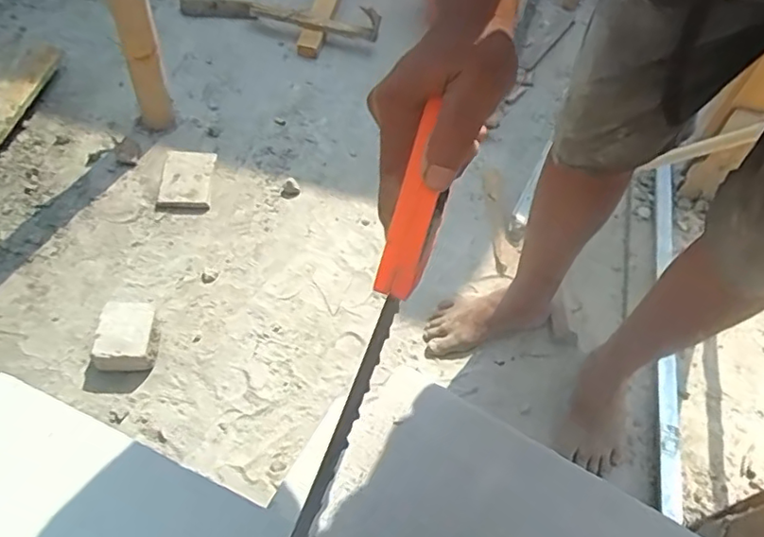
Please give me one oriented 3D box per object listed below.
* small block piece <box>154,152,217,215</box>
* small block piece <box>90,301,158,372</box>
[{"bbox_3d":[-0.393,-0.177,1.181,0.099,0.025,0.153,1,56,-3],"label":"small block piece"},{"bbox_3d":[-0.414,0.117,0.964,0.100,0.059,0.116,6,56,1],"label":"small block piece"}]

